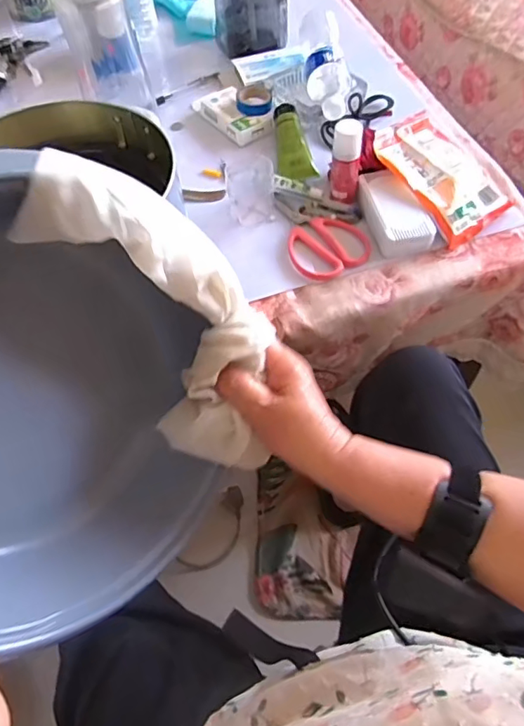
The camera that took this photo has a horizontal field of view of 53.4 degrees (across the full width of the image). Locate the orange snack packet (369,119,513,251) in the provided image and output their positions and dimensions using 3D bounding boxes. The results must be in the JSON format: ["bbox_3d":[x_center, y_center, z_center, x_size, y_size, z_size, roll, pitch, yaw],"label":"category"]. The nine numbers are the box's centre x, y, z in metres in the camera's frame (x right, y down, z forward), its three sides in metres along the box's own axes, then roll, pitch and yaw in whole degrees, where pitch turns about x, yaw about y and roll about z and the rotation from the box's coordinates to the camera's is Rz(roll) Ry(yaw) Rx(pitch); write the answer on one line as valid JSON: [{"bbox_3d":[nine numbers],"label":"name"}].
[{"bbox_3d":[0.239,-0.250,0.700,0.122,0.052,0.181,-30,62,-14],"label":"orange snack packet"}]

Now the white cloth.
[{"bbox_3d":[-0.053,-0.028,0.351,0.099,0.241,0.047,-38,38,-18],"label":"white cloth"}]

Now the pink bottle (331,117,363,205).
[{"bbox_3d":[0.107,-0.253,0.667,0.033,0.105,0.033,0,59,3],"label":"pink bottle"}]

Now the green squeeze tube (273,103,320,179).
[{"bbox_3d":[0.042,-0.329,0.769,0.050,0.030,0.144,-10,59,-3],"label":"green squeeze tube"}]

